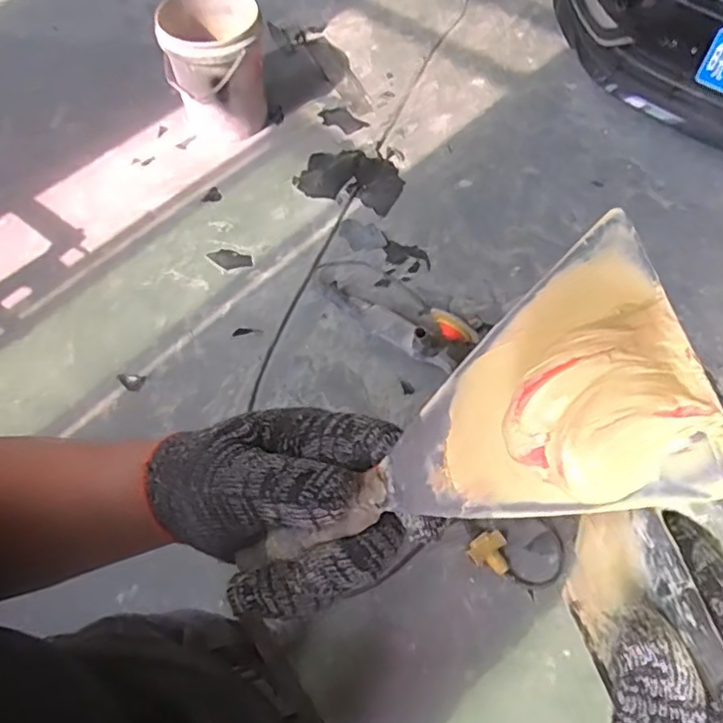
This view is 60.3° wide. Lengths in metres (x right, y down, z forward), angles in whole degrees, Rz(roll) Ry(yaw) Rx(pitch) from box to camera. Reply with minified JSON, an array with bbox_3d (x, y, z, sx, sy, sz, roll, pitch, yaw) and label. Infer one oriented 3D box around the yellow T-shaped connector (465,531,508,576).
[{"bbox_3d":[0.276,0.408,1.319,0.079,0.036,0.086,-36,66,-16],"label":"yellow T-shaped connector"}]

